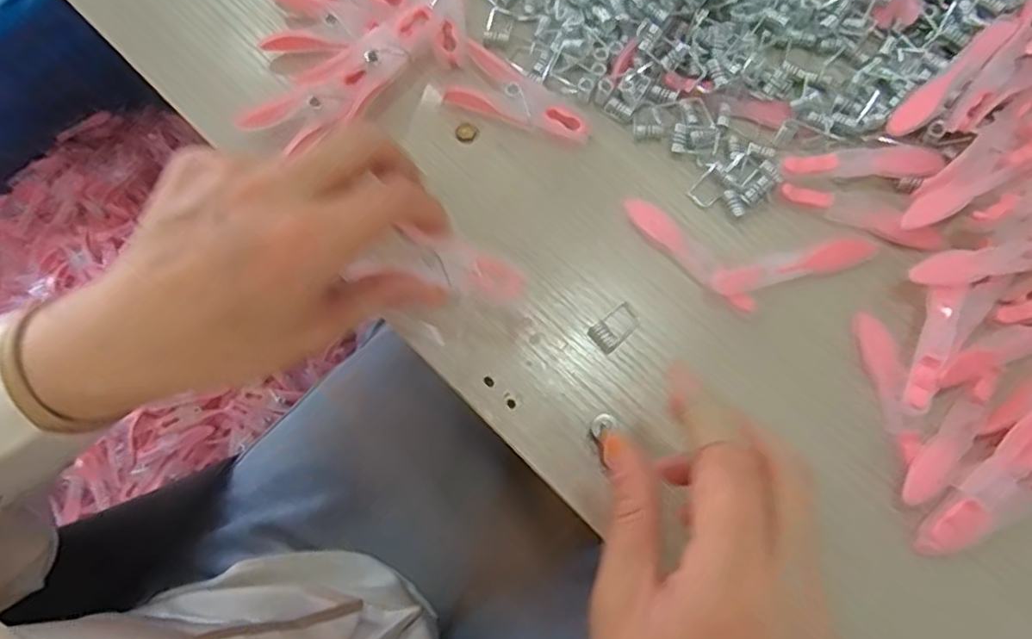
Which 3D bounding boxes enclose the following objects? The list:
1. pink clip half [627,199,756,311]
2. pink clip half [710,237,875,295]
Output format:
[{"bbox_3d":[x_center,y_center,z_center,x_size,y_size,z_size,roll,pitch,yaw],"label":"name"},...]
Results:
[{"bbox_3d":[0.082,-0.032,0.309,0.015,0.007,0.076,-43,78,-10],"label":"pink clip half"},{"bbox_3d":[0.129,-0.024,0.304,0.079,0.012,0.014,-16,74,-3],"label":"pink clip half"}]

